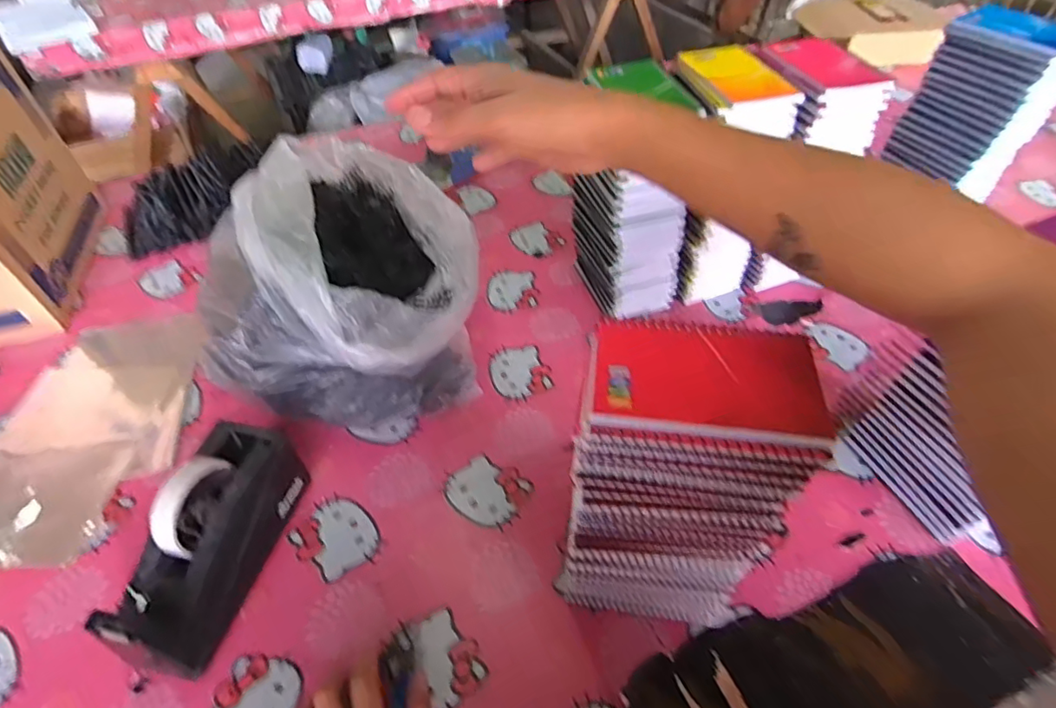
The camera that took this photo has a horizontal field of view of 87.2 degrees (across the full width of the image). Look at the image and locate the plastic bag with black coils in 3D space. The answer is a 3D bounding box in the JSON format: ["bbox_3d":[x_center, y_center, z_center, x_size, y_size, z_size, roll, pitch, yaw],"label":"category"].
[{"bbox_3d":[-0.197,-0.100,0.672,0.269,0.205,0.356,-1,49,1],"label":"plastic bag with black coils"}]

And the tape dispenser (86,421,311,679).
[{"bbox_3d":[-0.282,0.167,0.500,0.073,0.111,0.201,7,49,8],"label":"tape dispenser"}]

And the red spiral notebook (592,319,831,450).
[{"bbox_3d":[0.106,0.015,0.329,0.129,0.009,0.078,5,49,6],"label":"red spiral notebook"}]

